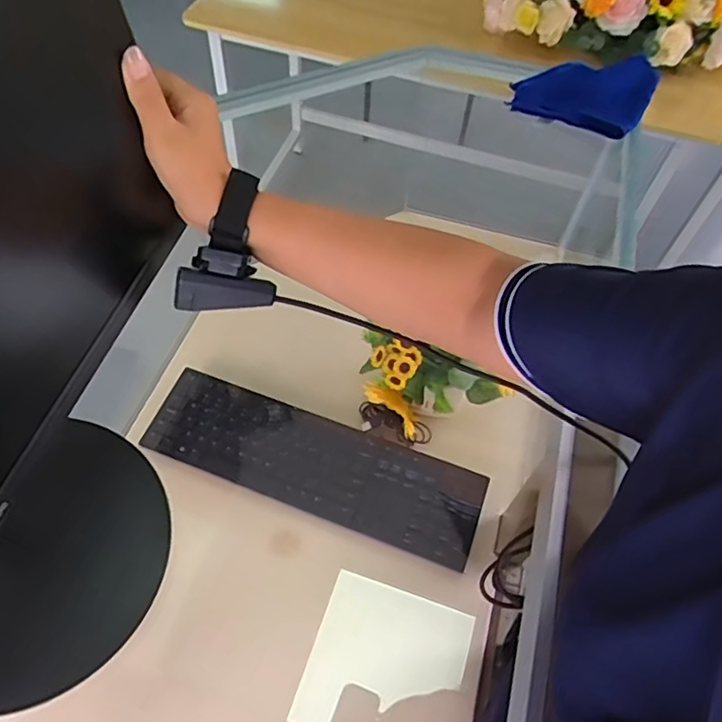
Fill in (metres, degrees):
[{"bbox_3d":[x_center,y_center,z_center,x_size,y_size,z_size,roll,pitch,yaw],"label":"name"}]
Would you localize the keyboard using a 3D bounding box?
[{"bbox_3d":[-0.061,0.130,0.767,0.433,0.017,0.122,20,57,9],"label":"keyboard"}]

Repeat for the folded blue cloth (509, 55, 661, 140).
[{"bbox_3d":[0.284,-0.344,0.746,0.154,0.041,0.142,25,58,13],"label":"folded blue cloth"}]

